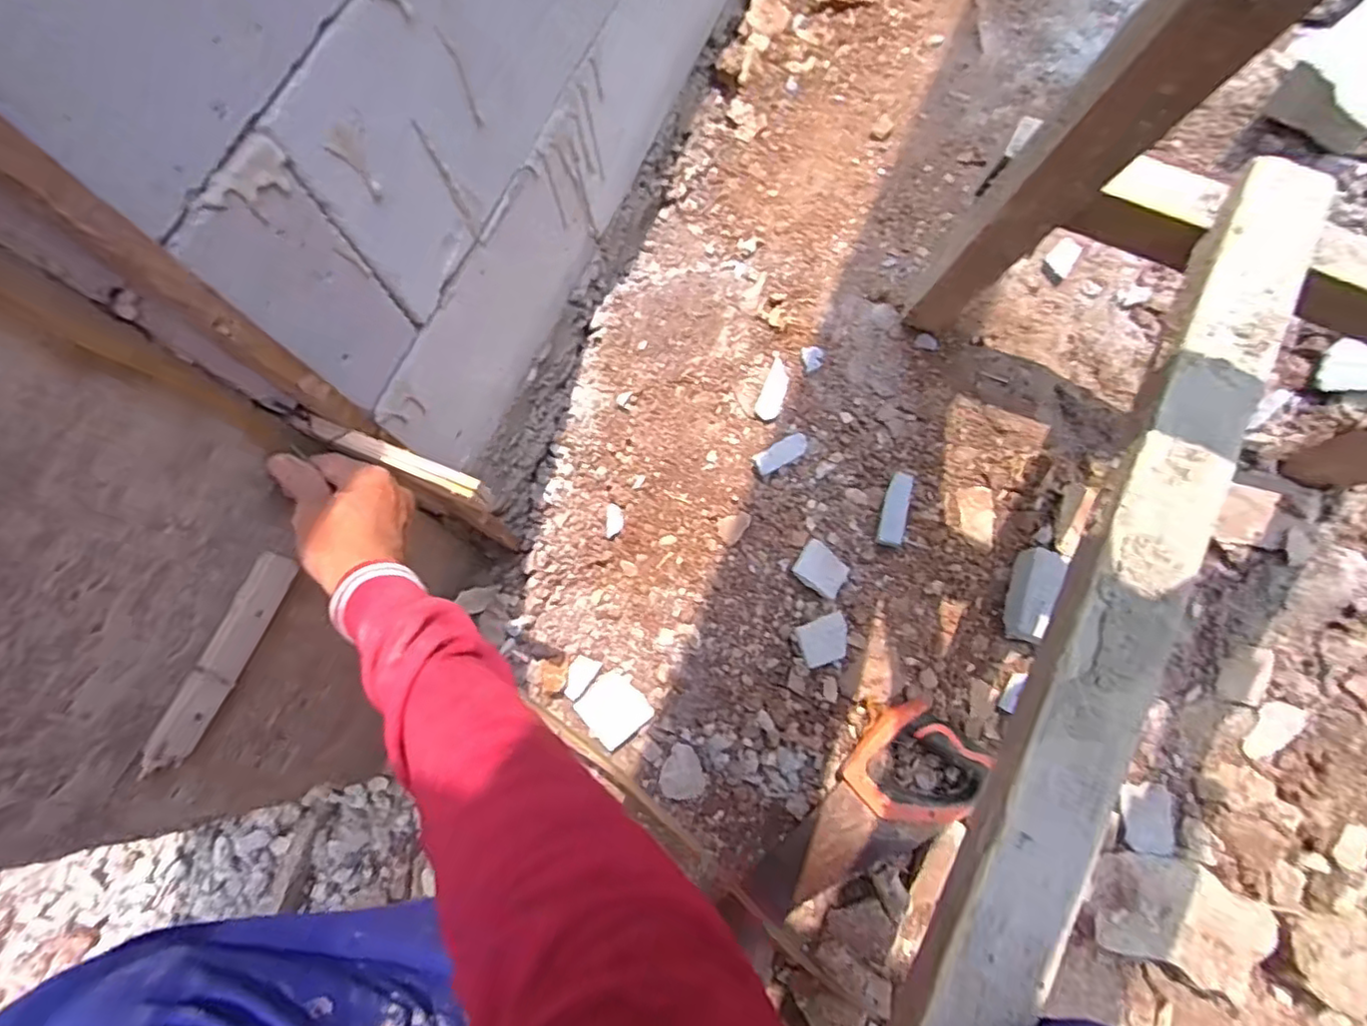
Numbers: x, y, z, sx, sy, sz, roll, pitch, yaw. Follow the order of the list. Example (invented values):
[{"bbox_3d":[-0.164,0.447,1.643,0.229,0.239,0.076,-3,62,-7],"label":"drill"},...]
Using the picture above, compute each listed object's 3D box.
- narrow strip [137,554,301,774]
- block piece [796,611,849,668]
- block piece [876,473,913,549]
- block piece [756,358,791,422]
[{"bbox_3d":[-0.329,0.104,0.457,0.016,0.029,0.157,22,76,7],"label":"narrow strip"},{"bbox_3d":[0.166,0.148,0.739,0.063,0.015,0.050,-21,75,-4],"label":"block piece"},{"bbox_3d":[0.252,-0.003,0.753,0.028,0.015,0.088,11,96,4],"label":"block piece"},{"bbox_3d":[0.110,-0.148,0.765,0.029,0.012,0.073,22,76,7],"label":"block piece"}]

